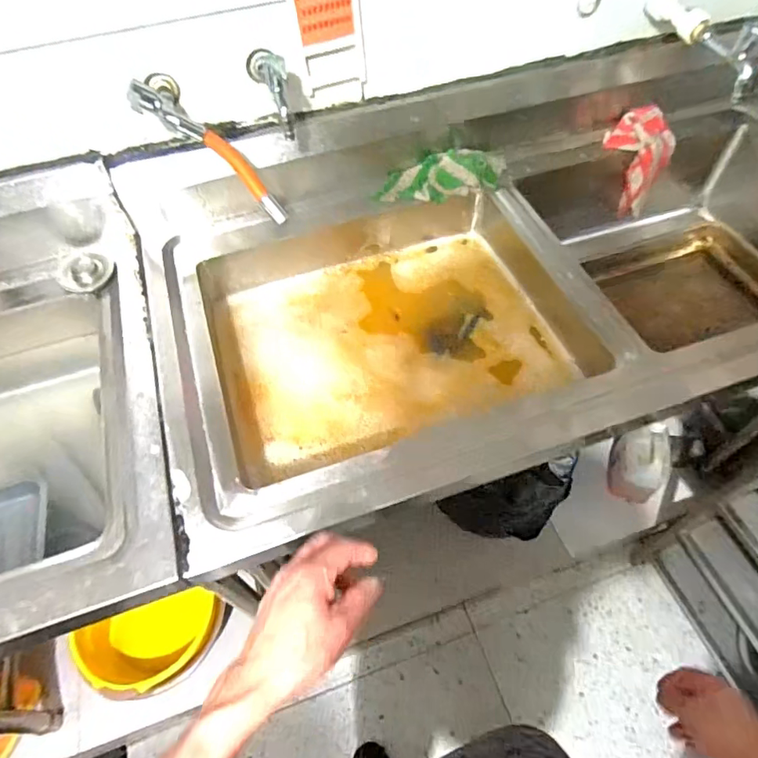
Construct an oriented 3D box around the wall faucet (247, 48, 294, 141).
[{"bbox_3d":[-0.149,-0.409,0.700,0.042,0.083,0.136,-18,57,-9],"label":"wall faucet"}]

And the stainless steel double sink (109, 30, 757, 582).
[{"bbox_3d":[0.236,-0.157,0.833,1.145,0.313,0.630,-20,58,-11],"label":"stainless steel double sink"}]

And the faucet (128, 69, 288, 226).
[{"bbox_3d":[-0.237,-0.320,0.727,0.256,0.056,0.099,41,58,-19],"label":"faucet"}]

